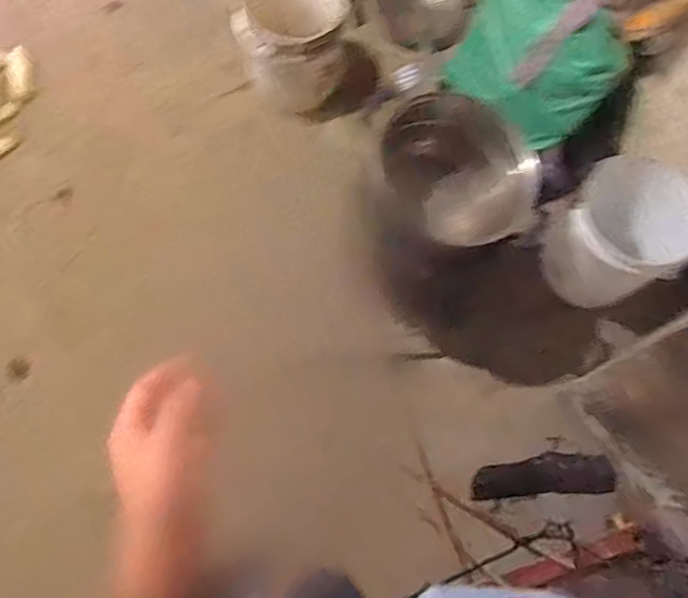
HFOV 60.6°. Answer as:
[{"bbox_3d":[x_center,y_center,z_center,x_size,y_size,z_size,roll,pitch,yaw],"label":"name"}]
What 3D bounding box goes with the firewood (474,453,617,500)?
[{"bbox_3d":[0.448,0.403,1.339,0.302,0.043,0.089,-10,70,12],"label":"firewood"}]

